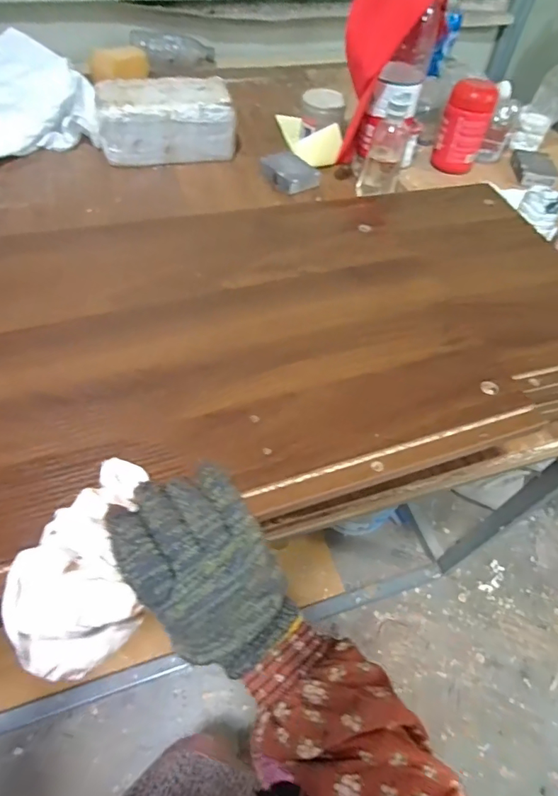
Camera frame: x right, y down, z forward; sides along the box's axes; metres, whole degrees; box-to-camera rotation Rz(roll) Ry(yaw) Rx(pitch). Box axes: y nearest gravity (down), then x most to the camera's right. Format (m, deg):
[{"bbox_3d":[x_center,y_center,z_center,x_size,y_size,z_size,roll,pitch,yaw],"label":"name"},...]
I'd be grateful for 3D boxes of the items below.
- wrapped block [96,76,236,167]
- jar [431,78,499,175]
[{"bbox_3d":[-0.211,-0.519,0.853,0.249,0.104,0.109,-9,54,-9],"label":"wrapped block"},{"bbox_3d":[0.349,-0.509,0.865,0.086,0.144,0.070,20,54,12],"label":"jar"}]

